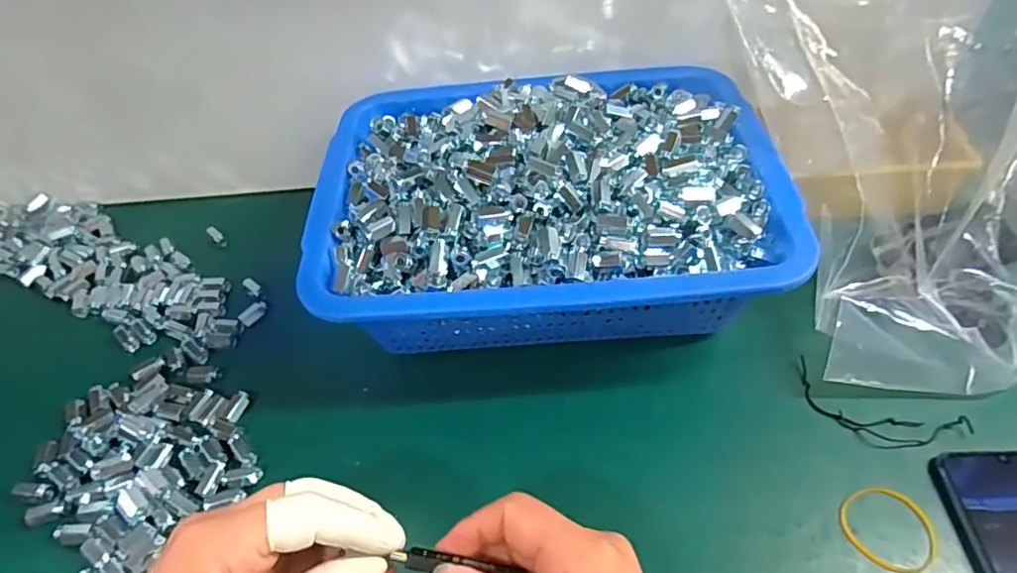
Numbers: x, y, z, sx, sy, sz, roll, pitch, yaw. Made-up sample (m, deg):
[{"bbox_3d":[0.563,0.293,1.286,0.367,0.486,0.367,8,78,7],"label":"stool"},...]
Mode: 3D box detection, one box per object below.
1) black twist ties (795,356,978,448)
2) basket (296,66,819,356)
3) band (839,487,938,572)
[{"bbox_3d":[0.227,0.078,0.364,0.096,0.006,0.041,21,55,21],"label":"black twist ties"},{"bbox_3d":[0.026,-0.055,0.424,0.298,0.121,0.224,-4,49,1],"label":"basket"},{"bbox_3d":[0.209,0.133,0.324,0.042,0.005,0.047,-38,57,-24],"label":"band"}]

